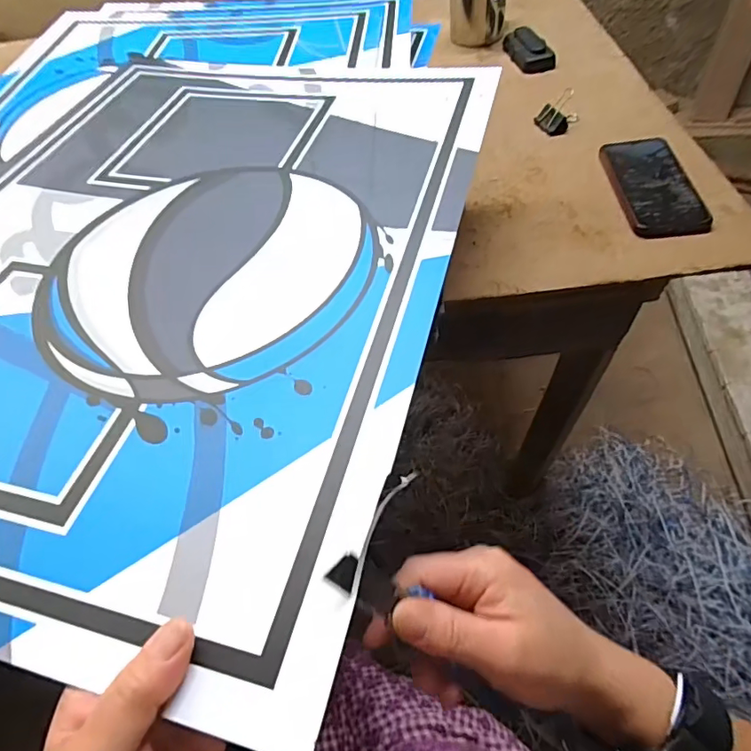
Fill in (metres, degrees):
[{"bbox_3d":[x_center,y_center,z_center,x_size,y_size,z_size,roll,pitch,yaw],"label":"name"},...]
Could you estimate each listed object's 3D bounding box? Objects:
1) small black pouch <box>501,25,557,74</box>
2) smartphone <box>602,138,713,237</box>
[{"bbox_3d":[0.230,-0.495,0.780,0.053,0.023,0.104,-11,54,-3],"label":"small black pouch"},{"bbox_3d":[0.308,-0.212,0.569,0.082,0.012,0.170,-2,54,3],"label":"smartphone"}]

